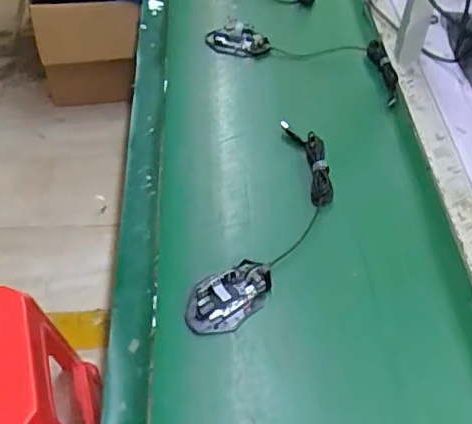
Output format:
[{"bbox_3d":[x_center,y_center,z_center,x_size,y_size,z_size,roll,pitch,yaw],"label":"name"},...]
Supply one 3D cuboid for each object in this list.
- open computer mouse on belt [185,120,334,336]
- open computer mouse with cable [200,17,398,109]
[{"bbox_3d":[0.050,0.016,0.754,0.100,0.023,0.348,20,53,16],"label":"open computer mouse on belt"},{"bbox_3d":[0.137,-0.300,1.032,0.361,0.030,0.153,23,54,18],"label":"open computer mouse with cable"}]

